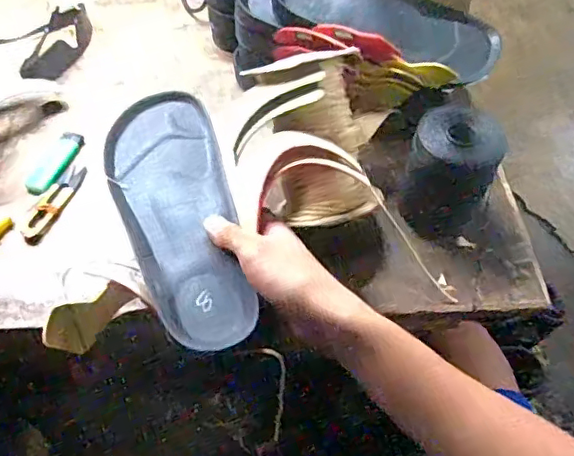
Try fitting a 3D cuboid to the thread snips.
[{"bbox_3d":[-0.234,-0.026,0.561,0.025,0.008,0.100,17,55,9],"label":"thread snips"}]

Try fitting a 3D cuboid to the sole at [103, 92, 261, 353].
[{"bbox_3d":[-0.092,-0.018,0.464,0.093,0.015,0.252,-13,59,-12],"label":"sole"}]

